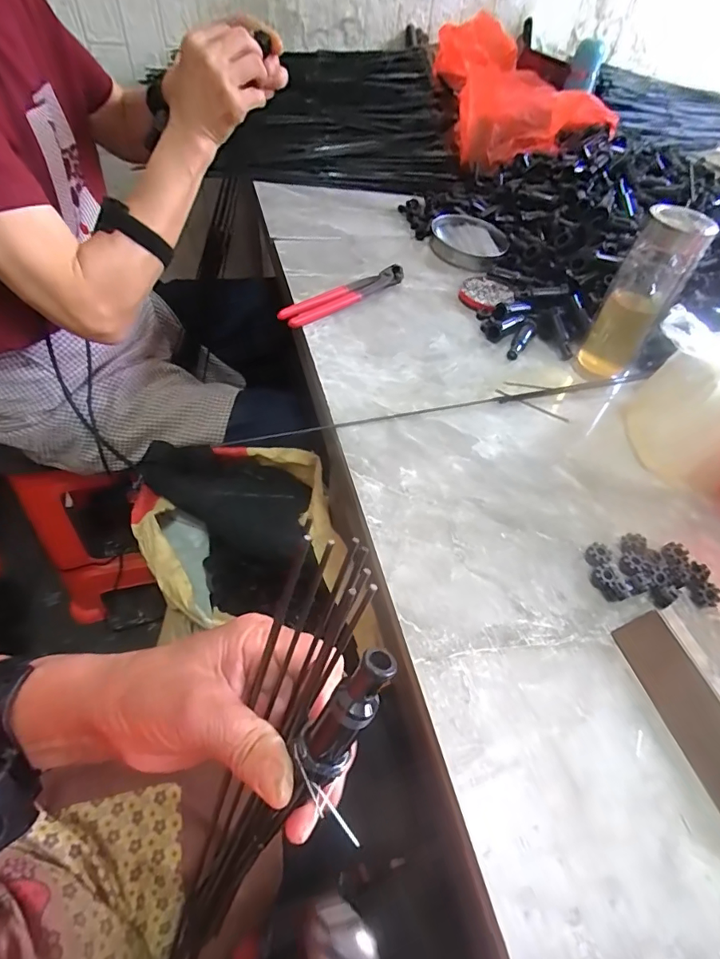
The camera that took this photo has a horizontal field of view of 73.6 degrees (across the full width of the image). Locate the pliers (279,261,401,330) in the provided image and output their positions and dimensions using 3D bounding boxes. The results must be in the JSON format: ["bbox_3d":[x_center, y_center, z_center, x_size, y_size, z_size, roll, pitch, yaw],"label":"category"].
[{"bbox_3d":[-0.017,-0.241,0.631,0.202,0.017,0.032,-32,60,-28],"label":"pliers"}]

